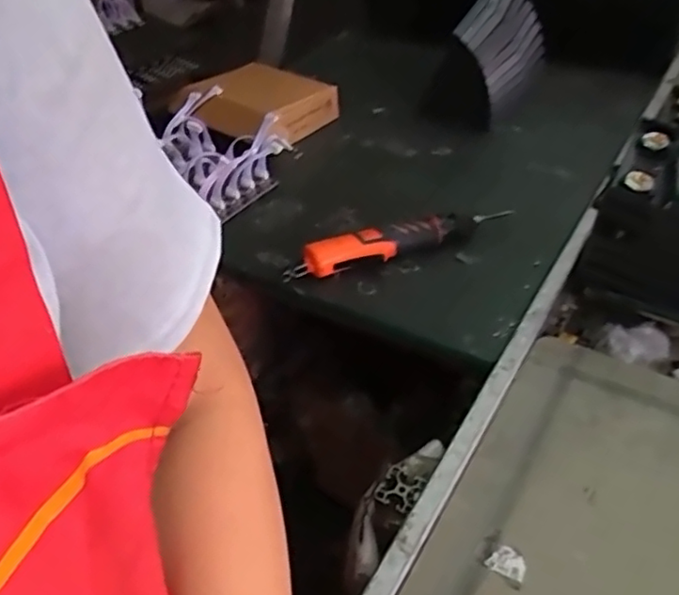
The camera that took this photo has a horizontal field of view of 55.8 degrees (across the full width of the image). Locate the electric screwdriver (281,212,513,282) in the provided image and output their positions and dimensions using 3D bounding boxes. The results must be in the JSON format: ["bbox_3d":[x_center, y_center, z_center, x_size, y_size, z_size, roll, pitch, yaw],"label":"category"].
[{"bbox_3d":[0.074,-0.066,0.825,0.300,0.050,0.046,-11,42,-9],"label":"electric screwdriver"}]

